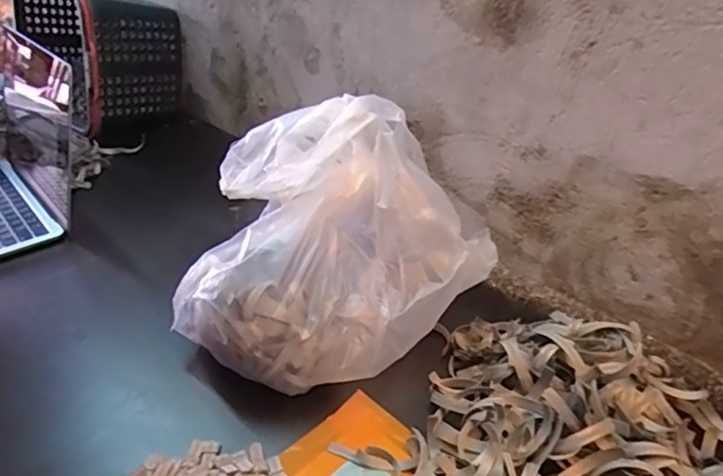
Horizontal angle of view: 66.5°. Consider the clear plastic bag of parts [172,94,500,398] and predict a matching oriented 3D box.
[{"bbox_3d":[-0.032,-0.005,0.529,0.229,0.189,0.273,27,41,37],"label":"clear plastic bag of parts"}]

